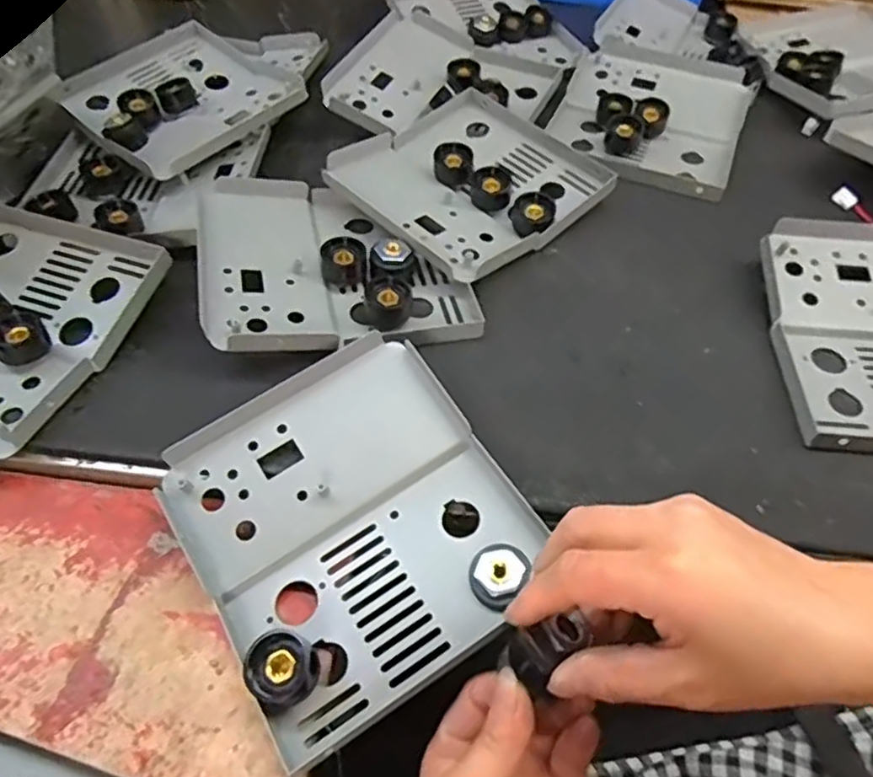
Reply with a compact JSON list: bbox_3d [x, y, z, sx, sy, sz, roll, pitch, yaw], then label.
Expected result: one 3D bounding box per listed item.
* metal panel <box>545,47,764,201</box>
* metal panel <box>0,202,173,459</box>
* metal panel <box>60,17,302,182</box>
[{"bbox_3d":[0.191,-0.246,0.603,0.162,0.026,0.188,24,53,11],"label":"metal panel"},{"bbox_3d":[-0.279,-0.046,0.425,0.162,0.027,0.169,16,55,11],"label":"metal panel"},{"bbox_3d":[-0.223,-0.253,0.587,0.186,0.031,0.169,35,61,22],"label":"metal panel"}]

